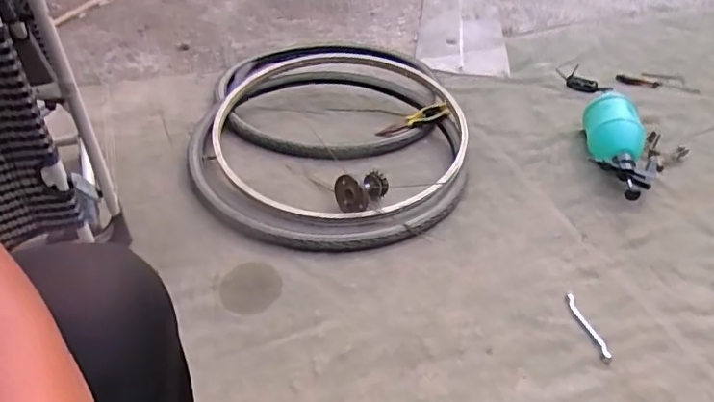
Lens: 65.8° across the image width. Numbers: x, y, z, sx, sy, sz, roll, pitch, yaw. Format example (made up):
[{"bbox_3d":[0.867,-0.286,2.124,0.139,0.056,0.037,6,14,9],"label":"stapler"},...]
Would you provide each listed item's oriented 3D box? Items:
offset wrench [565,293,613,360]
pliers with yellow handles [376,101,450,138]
[{"bbox_3d":[0.398,0.213,0.951,0.019,0.008,0.128,-12,43,-12],"label":"offset wrench"},{"bbox_3d":[0.138,-0.201,1.376,0.187,0.030,0.040,-20,43,2],"label":"pliers with yellow handles"}]

